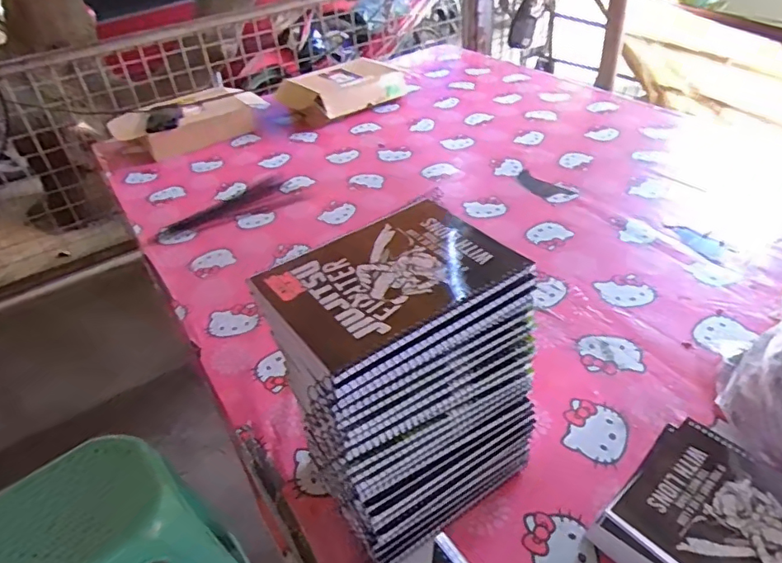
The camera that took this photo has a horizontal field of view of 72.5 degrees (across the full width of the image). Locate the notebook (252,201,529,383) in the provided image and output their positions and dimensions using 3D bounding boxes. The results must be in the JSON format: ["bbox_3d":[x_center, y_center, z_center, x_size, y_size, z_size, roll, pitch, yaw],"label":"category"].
[{"bbox_3d":[0.000,-0.008,0.458,0.194,0.012,0.153,-27,43,-23],"label":"notebook"}]

